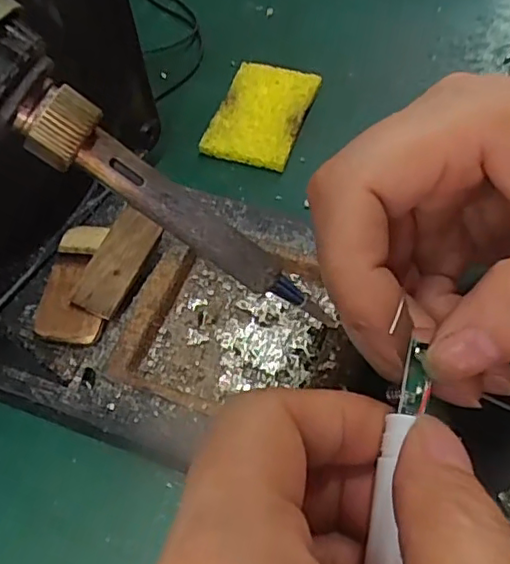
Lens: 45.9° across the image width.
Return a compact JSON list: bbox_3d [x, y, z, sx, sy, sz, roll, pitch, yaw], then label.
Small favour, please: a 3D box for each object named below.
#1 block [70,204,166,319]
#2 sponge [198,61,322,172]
[{"bbox_3d":[-0.049,-0.007,0.213,0.018,0.004,0.039,21,72,15],"label":"block"},{"bbox_3d":[0.003,-0.076,0.271,0.038,0.008,0.055,16,61,14],"label":"sponge"}]

